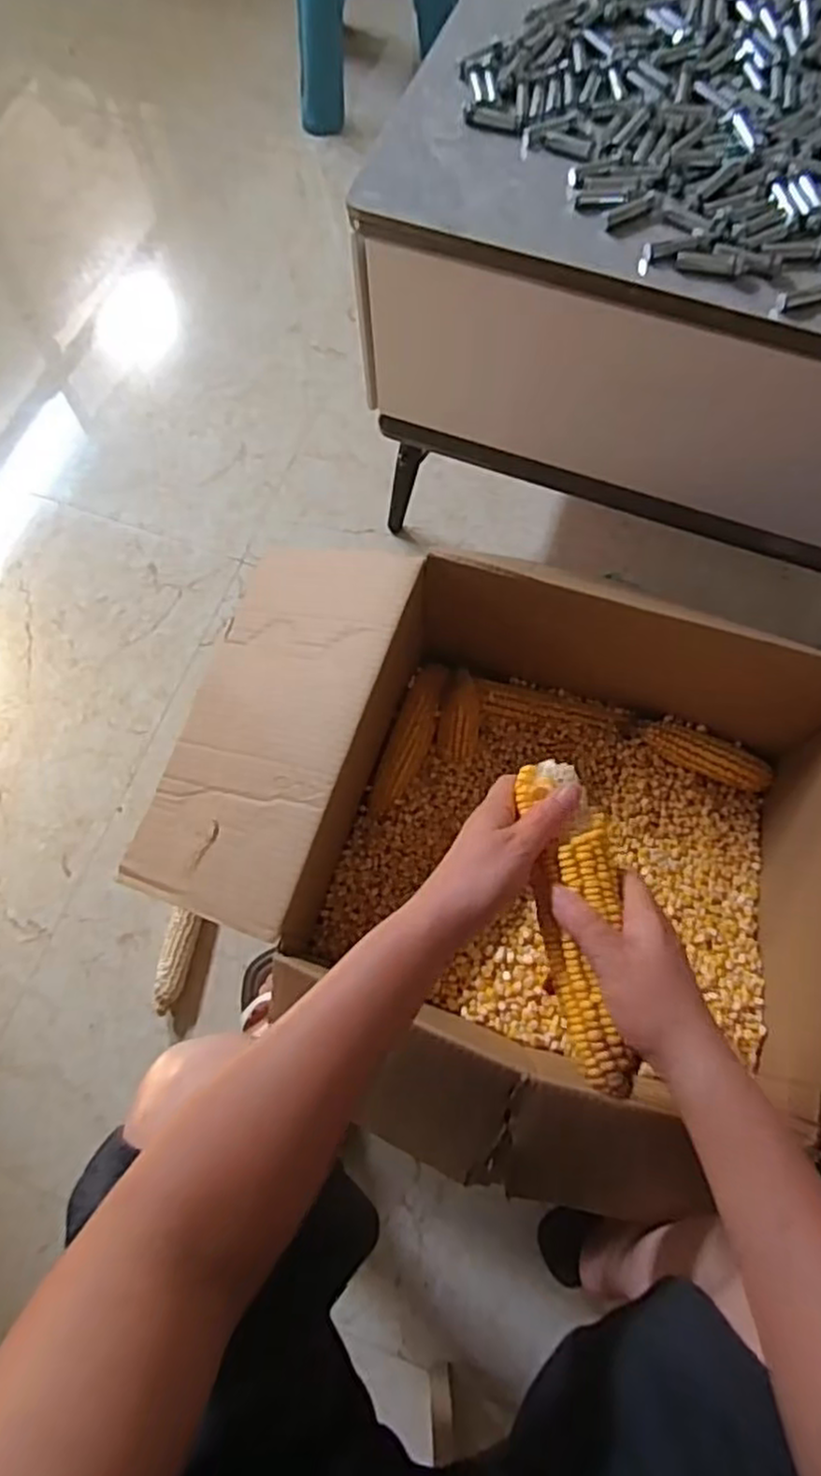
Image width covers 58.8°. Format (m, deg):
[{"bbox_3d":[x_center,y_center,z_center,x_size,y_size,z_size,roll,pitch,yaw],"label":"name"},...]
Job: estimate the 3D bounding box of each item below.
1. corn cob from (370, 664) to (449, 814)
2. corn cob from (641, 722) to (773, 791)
[{"bbox_3d":[0.003,-0.002,0.875,0.043,0.036,0.203,19,73,7],"label":"corn cob"},{"bbox_3d":[0.360,0.026,0.882,0.161,0.040,0.042,19,73,7],"label":"corn cob"}]

